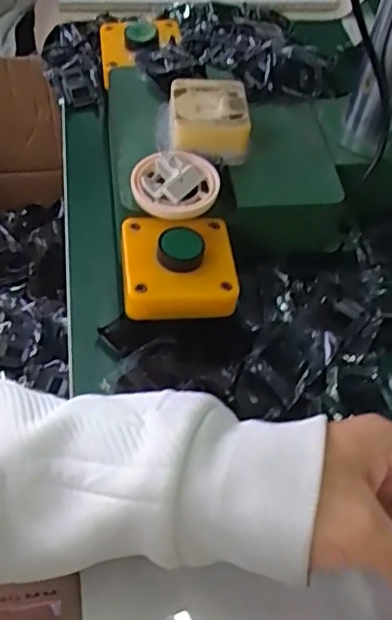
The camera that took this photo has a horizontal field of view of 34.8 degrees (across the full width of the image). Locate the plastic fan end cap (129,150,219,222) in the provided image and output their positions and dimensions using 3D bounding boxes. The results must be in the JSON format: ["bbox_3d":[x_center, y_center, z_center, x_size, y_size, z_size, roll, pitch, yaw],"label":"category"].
[{"bbox_3d":[-0.012,-0.083,0.405,0.055,0.011,0.051,-22,59,-15],"label":"plastic fan end cap"}]

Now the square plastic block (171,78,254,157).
[{"bbox_3d":[0.009,-0.134,0.439,0.053,0.025,0.058,-4,57,-3],"label":"square plastic block"}]

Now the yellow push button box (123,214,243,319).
[{"bbox_3d":[-0.011,-0.024,0.394,0.068,0.045,0.065,-5,57,-4],"label":"yellow push button box"}]

